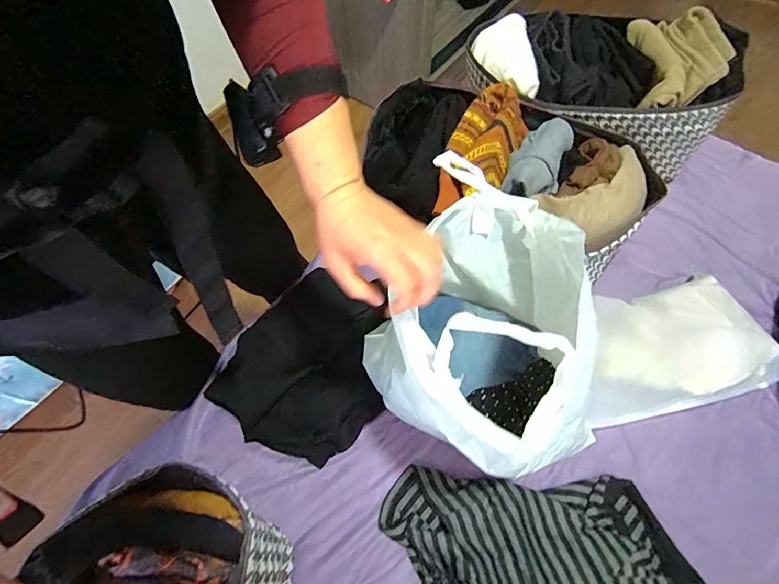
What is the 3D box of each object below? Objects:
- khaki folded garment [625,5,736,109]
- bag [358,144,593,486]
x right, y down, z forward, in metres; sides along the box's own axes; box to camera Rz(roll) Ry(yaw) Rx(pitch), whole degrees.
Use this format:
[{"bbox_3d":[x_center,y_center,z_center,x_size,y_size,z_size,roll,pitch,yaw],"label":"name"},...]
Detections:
[{"bbox_3d":[0.530,-0.440,0.757,0.147,0.065,0.250,8,61,5],"label":"khaki folded garment"},{"bbox_3d":[0.109,0.026,0.523,0.245,0.290,0.285,34,66,18],"label":"bag"}]

